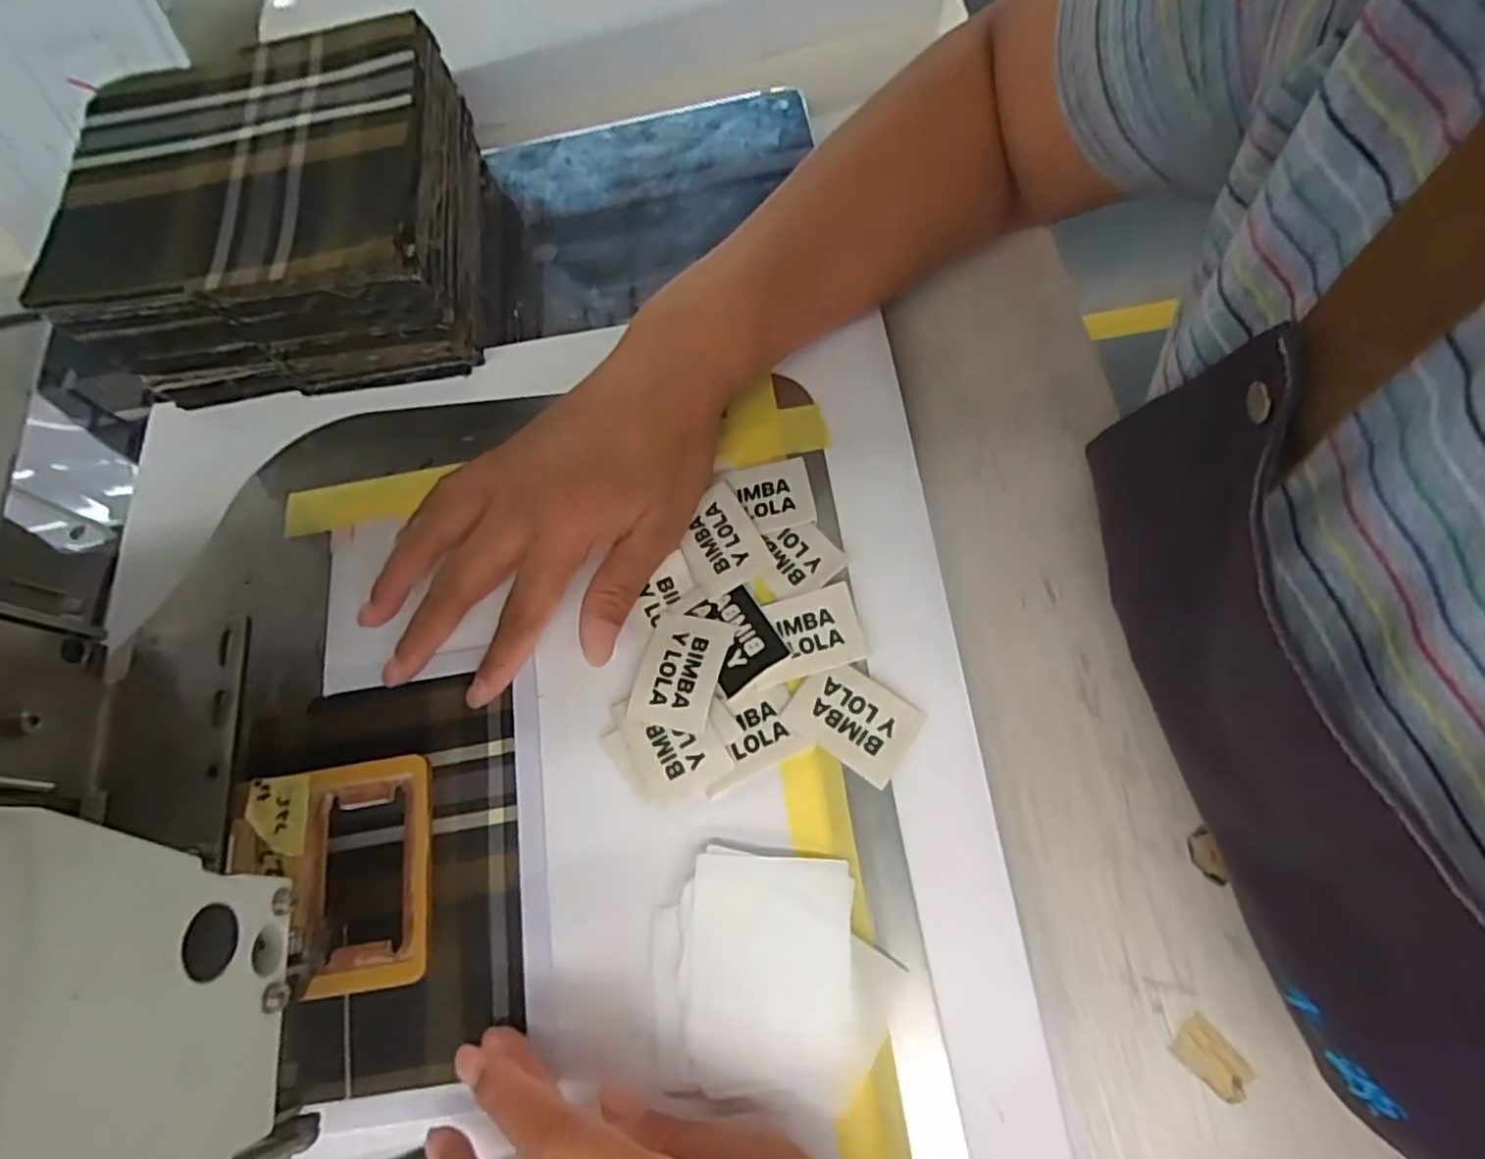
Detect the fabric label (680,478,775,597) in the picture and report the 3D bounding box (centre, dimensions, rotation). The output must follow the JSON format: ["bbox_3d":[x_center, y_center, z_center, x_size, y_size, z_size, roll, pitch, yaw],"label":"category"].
[{"bbox_3d":[-0.011,-0.019,0.307,0.032,0.004,0.047,-25,71,-8],"label":"fabric label"}]

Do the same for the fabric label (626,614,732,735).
[{"bbox_3d":[-0.026,0.037,0.290,0.033,0.005,0.047,14,71,6],"label":"fabric label"}]

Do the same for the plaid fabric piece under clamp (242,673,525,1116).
[{"bbox_3d":[-0.146,0.119,0.280,0.116,0.011,0.150,-12,71,2],"label":"plaid fabric piece under clamp"}]

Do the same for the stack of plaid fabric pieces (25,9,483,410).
[{"bbox_3d":[-0.223,-0.177,0.345,0.170,0.087,0.152,-6,70,0],"label":"stack of plaid fabric pieces"}]

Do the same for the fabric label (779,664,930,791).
[{"bbox_3d":[0.045,0.056,0.279,0.048,0.004,0.034,32,77,14],"label":"fabric label"}]

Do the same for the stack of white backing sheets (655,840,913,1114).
[{"bbox_3d":[0.010,0.141,0.248,0.086,0.010,0.078,3,70,2],"label":"stack of white backing sheets"}]

